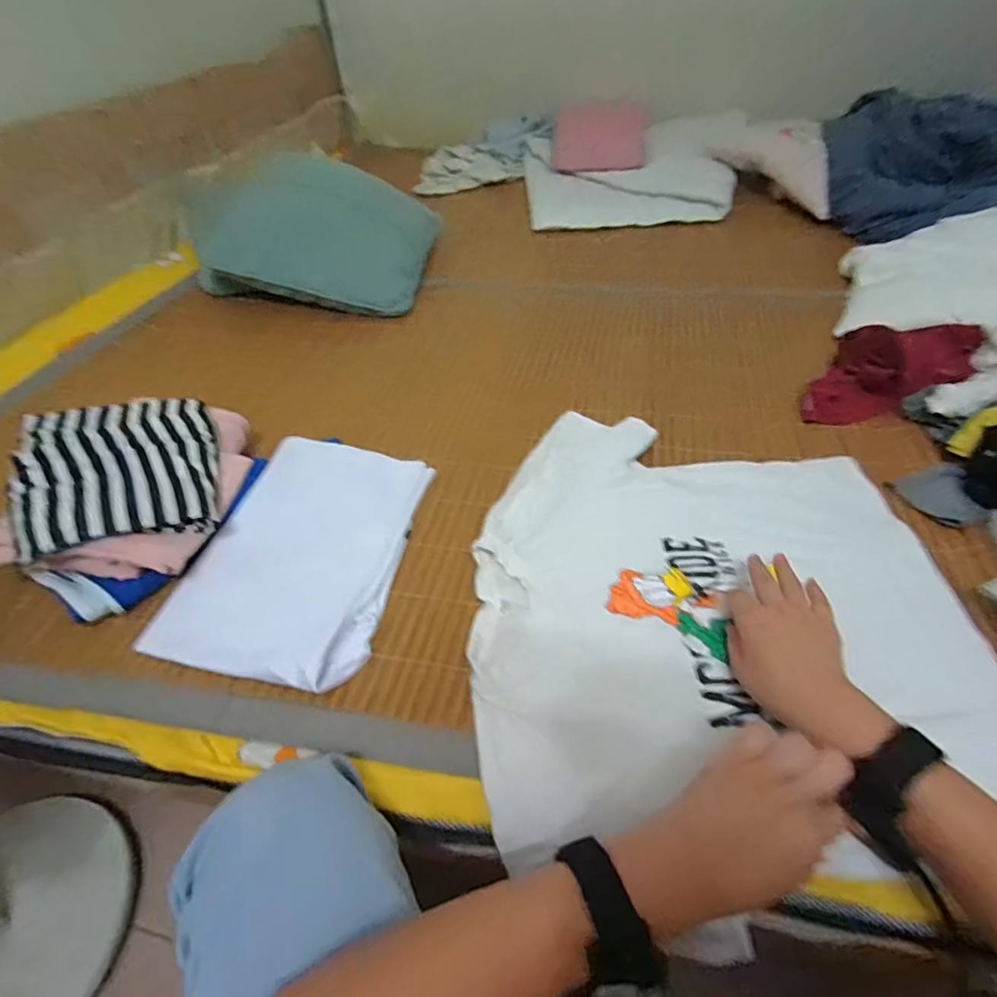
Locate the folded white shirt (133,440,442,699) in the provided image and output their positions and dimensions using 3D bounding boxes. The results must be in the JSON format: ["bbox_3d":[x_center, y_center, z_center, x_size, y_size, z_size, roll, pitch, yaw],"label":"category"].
[{"bbox_3d":[-0.206,0.051,0.582,0.218,0.030,0.299,10,48,13],"label":"folded white shirt"}]

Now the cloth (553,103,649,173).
[{"bbox_3d":[0.295,-1.057,1.531,0.252,0.031,0.344,3,62,10],"label":"cloth"}]

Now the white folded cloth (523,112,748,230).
[{"bbox_3d":[0.367,-0.848,1.408,0.595,0.068,0.470,-2,55,8],"label":"white folded cloth"}]

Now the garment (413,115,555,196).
[{"bbox_3d":[-0.033,-0.997,1.538,0.473,0.093,0.234,-28,51,-21],"label":"garment"}]

